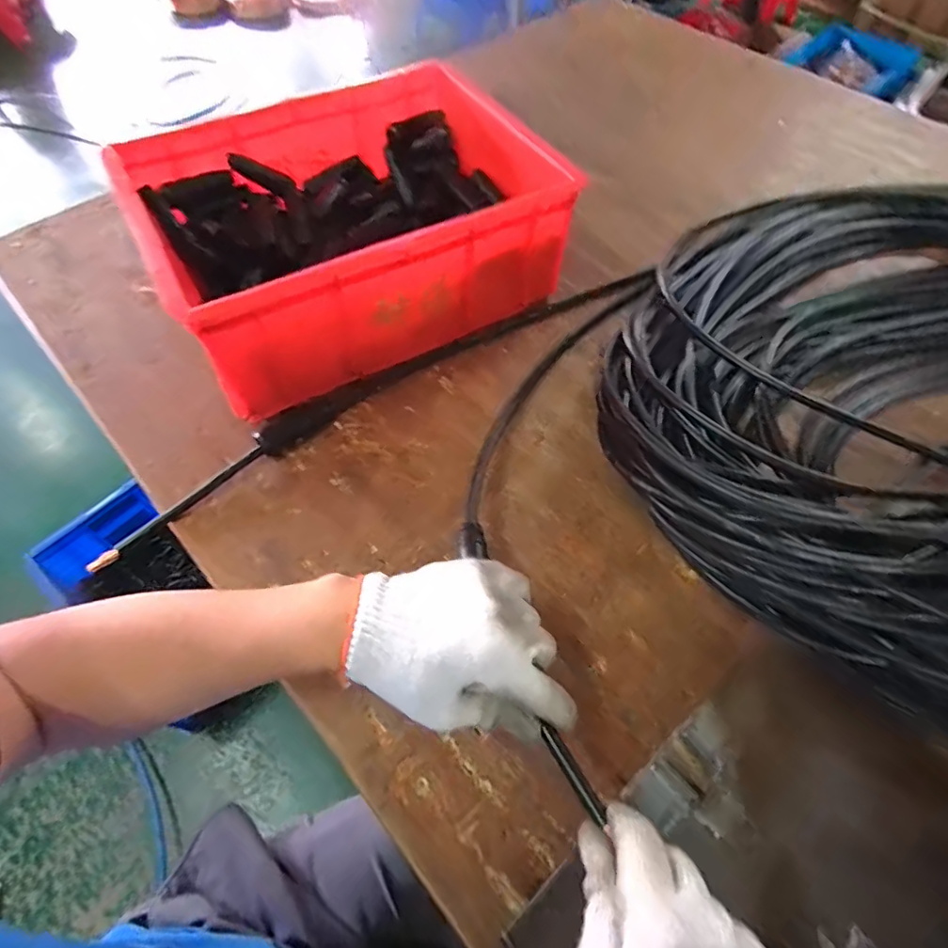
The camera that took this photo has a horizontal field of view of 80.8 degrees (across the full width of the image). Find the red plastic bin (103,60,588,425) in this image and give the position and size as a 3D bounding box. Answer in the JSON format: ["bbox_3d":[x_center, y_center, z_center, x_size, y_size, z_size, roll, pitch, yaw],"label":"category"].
[{"bbox_3d":[-0.128,-0.266,0.598,0.385,0.151,0.288,-26,65,-15],"label":"red plastic bin"}]

